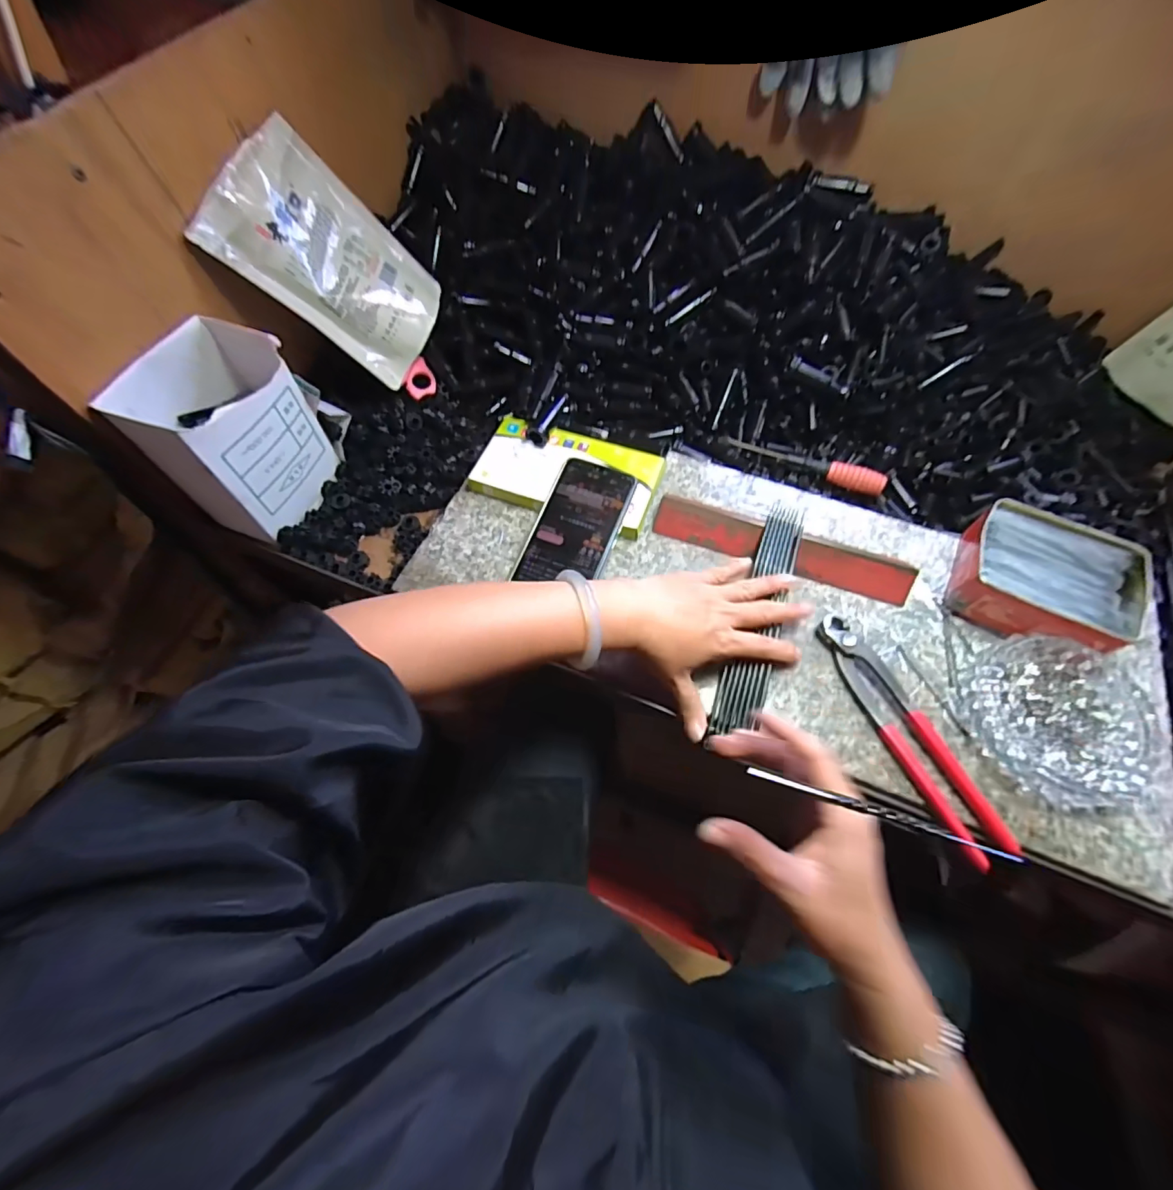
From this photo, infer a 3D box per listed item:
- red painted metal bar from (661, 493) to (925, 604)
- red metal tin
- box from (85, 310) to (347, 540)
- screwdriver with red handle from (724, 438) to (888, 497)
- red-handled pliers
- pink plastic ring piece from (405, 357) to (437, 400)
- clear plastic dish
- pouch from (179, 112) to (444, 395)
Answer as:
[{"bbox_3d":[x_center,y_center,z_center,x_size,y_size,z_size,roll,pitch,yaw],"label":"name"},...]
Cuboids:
[{"bbox_3d":[0.177,-0.043,0.467,0.230,0.030,0.031,16,64,9],"label":"red painted metal bar"},{"bbox_3d":[0.390,-0.011,0.434,0.131,0.045,0.105,26,66,13],"label":"red metal tin"},{"bbox_3d":[-0.315,-0.149,0.468,0.085,0.147,0.125,22,65,12],"label":"box"},{"bbox_3d":[0.223,-0.138,0.520,0.158,0.019,0.020,25,66,13],"label":"screwdriver with red handle"},{"bbox_3d":[0.248,0.101,0.393,0.044,0.017,0.194,-20,64,-9],"label":"red-handled pliers"},{"bbox_3d":[-0.185,-0.240,0.567,0.034,0.009,0.044,-21,88,-24],"label":"pink plastic ring piece"},{"bbox_3d":[0.356,0.093,0.388,0.118,0.028,0.121,0,63,1],"label":"clear plastic dish"},{"bbox_3d":[-0.236,-0.317,0.489,0.015,0.193,0.139,5,73,43],"label":"pouch"}]

